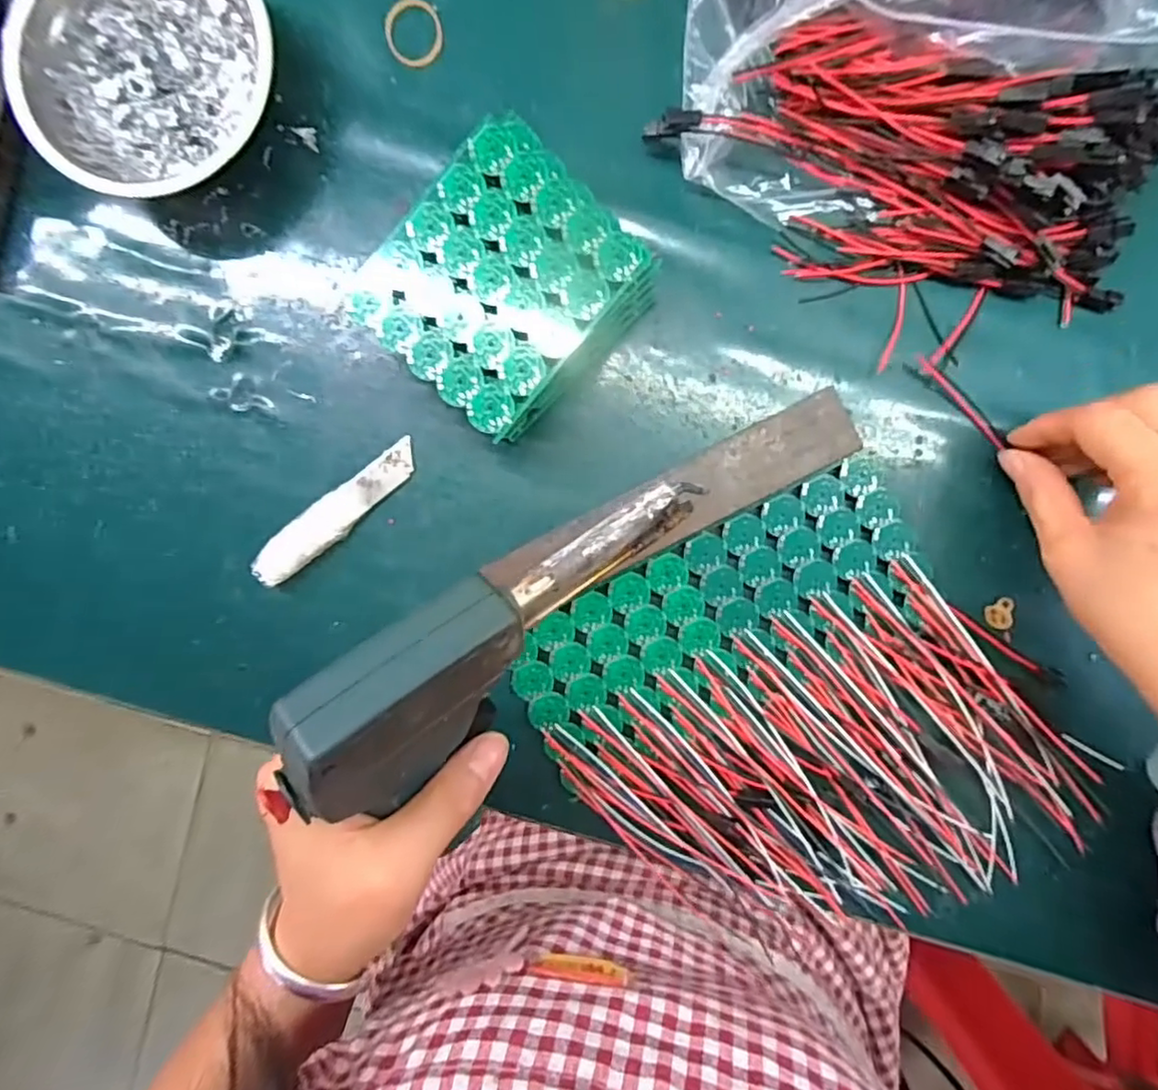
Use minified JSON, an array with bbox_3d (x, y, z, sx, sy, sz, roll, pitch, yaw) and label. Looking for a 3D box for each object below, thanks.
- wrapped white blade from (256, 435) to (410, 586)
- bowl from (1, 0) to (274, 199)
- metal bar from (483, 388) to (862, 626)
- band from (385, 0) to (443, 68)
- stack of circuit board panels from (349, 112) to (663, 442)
[{"bbox_3d":[-0.130,-0.016,0.340,0.106,0.010,0.024,-38,89,4],"label":"wrapped white blade"},{"bbox_3d":[-0.213,-0.238,0.320,0.122,0.040,0.117,0,92,3],"label":"bowl"},{"bbox_3d":[0.048,-0.019,0.326,0.192,0.014,0.037,-29,90,4],"label":"metal bar"},{"bbox_3d":[-0.085,-0.265,0.327,0.030,0.004,0.032,0,92,3],"label":"band"},{"bbox_3d":[-0.035,-0.121,0.310,0.102,0.050,0.118,42,95,-2],"label":"stack of circuit board panels"}]

